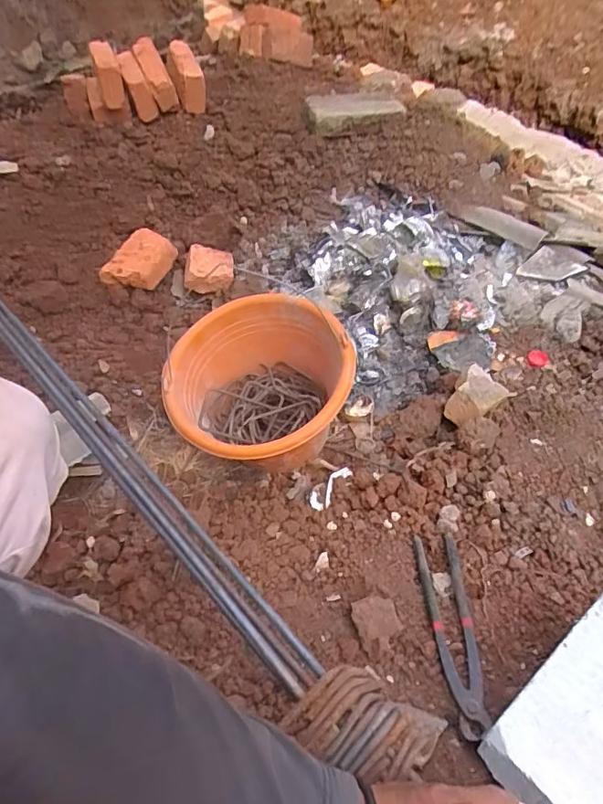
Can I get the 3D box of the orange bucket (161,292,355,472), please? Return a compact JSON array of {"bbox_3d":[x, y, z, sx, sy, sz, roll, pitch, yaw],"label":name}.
[{"bbox_3d":[-0.054,-0.007,0.720,0.235,0.163,0.235,-1,54,2],"label":"orange bucket"}]

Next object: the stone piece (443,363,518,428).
[{"bbox_3d":[0.261,-0.012,0.776,0.074,0.042,0.121,35,62,25],"label":"stone piece"}]

